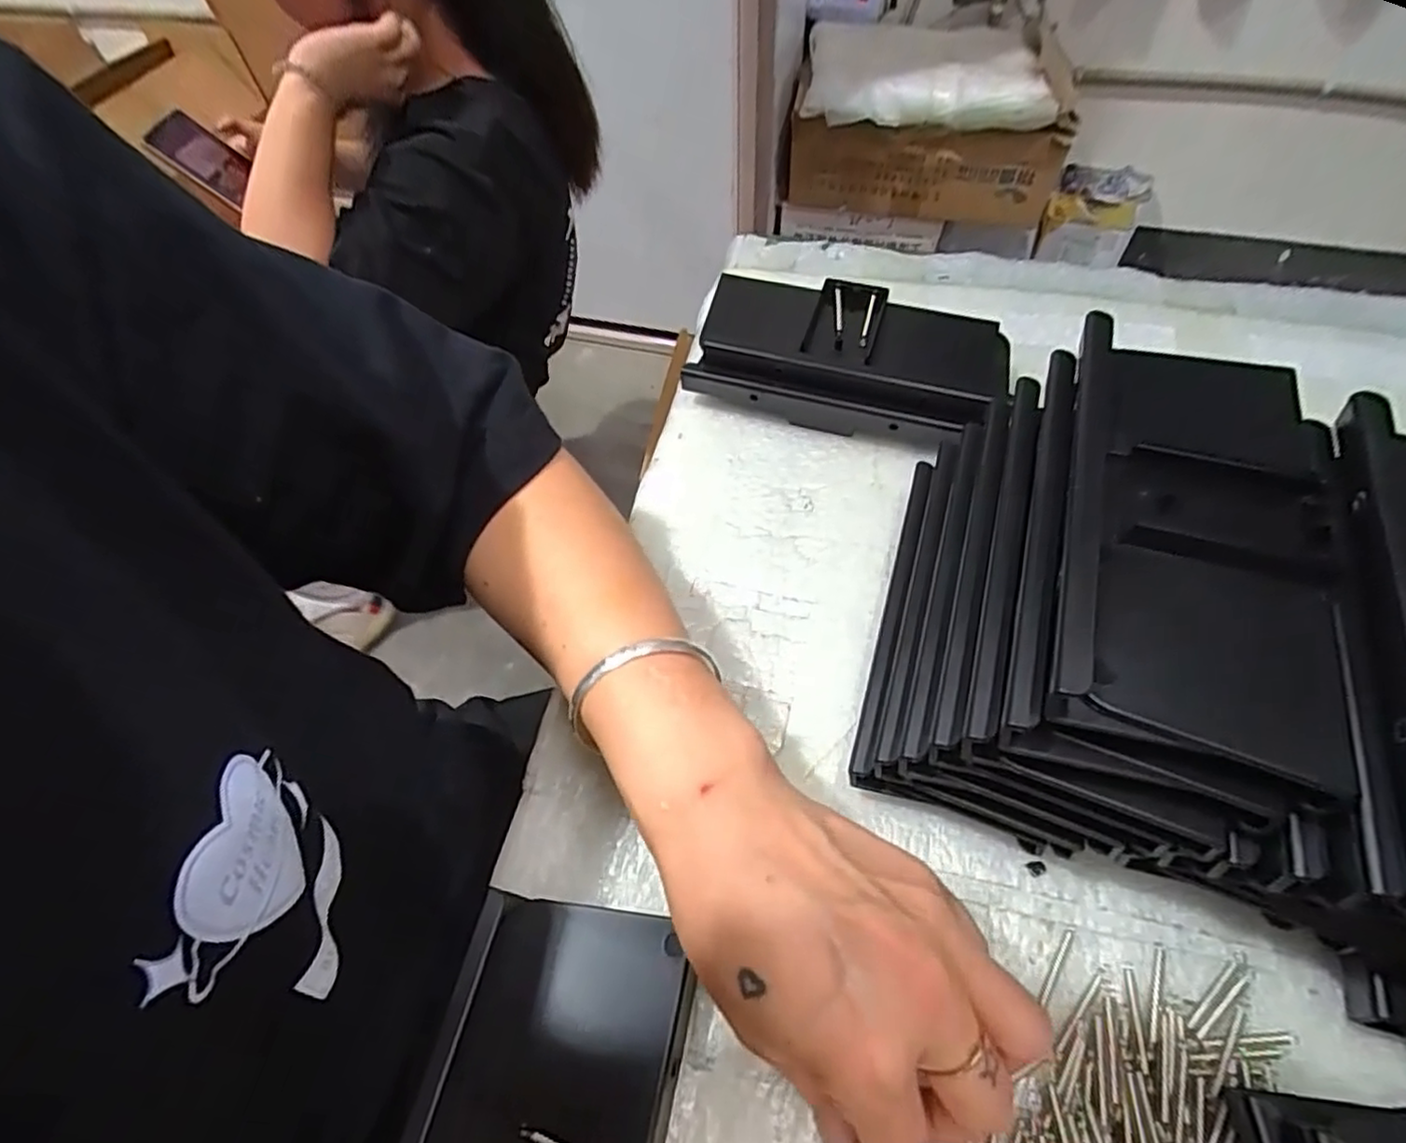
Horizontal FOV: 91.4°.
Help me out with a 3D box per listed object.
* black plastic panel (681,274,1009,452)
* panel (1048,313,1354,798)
[{"bbox_3d":[0.080,-0.126,0.405,0.185,0.040,0.105,16,60,13],"label":"black plastic panel"},{"bbox_3d":[0.159,-0.015,0.219,0.076,0.015,0.156,16,60,13],"label":"panel"}]

